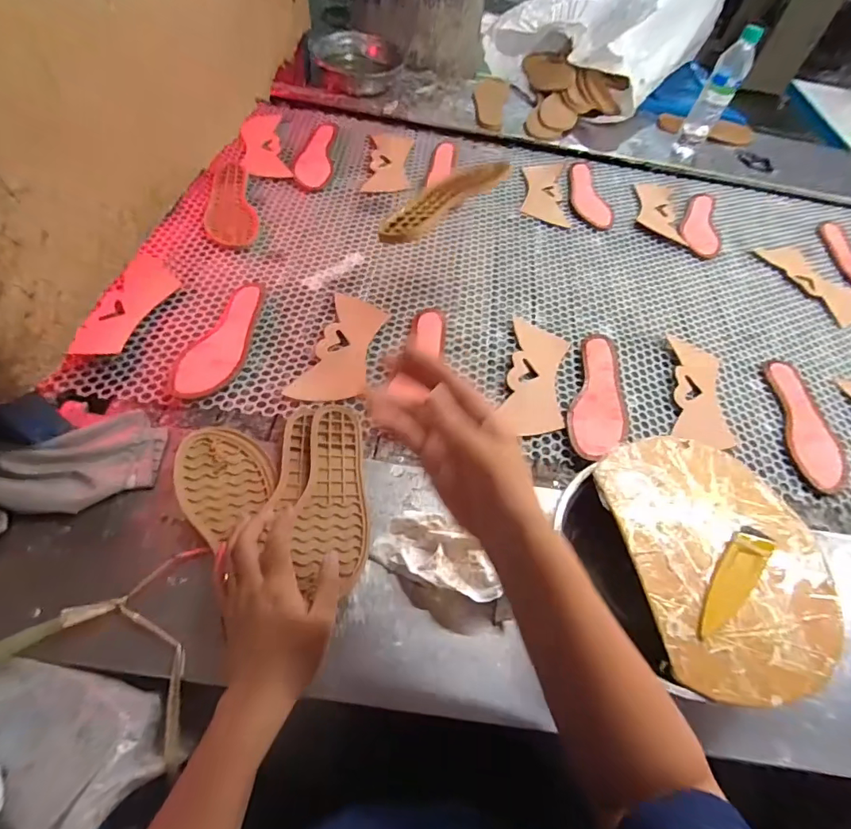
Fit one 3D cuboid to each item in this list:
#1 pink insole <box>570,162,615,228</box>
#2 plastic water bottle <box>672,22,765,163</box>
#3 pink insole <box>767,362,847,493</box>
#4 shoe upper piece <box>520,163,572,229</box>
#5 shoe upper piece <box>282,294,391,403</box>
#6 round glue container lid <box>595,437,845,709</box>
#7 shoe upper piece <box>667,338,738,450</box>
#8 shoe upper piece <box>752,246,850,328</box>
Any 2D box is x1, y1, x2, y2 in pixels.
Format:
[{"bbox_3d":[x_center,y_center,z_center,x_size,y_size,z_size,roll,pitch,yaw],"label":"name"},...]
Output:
[{"bbox_3d":[0.322,-0.442,0.928,0.071,0.009,0.211,0,57,-8],"label":"pink insole"},{"bbox_3d":[0.594,-0.647,0.960,0.066,0.228,0.067,25,57,9],"label":"plastic water bottle"},{"bbox_3d":[0.547,0.012,0.661,0.083,0.012,0.223,13,56,1],"label":"pink insole"},{"bbox_3d":[0.236,-0.442,0.920,0.085,0.010,0.200,8,56,-3],"label":"shoe upper piece"},{"bbox_3d":[-0.111,-0.092,0.645,0.086,0.005,0.199,15,55,1],"label":"shoe upper piece"},{"bbox_3d":[0.284,0.127,0.438,0.190,0.014,0.237,-7,57,-10],"label":"round glue container lid"},{"bbox_3d":[0.398,-0.035,0.674,0.080,0.011,0.192,17,58,-1],"label":"shoe upper piece"},{"bbox_3d":[0.721,-0.246,0.857,0.106,0.009,0.200,-14,60,-17],"label":"shoe upper piece"}]

